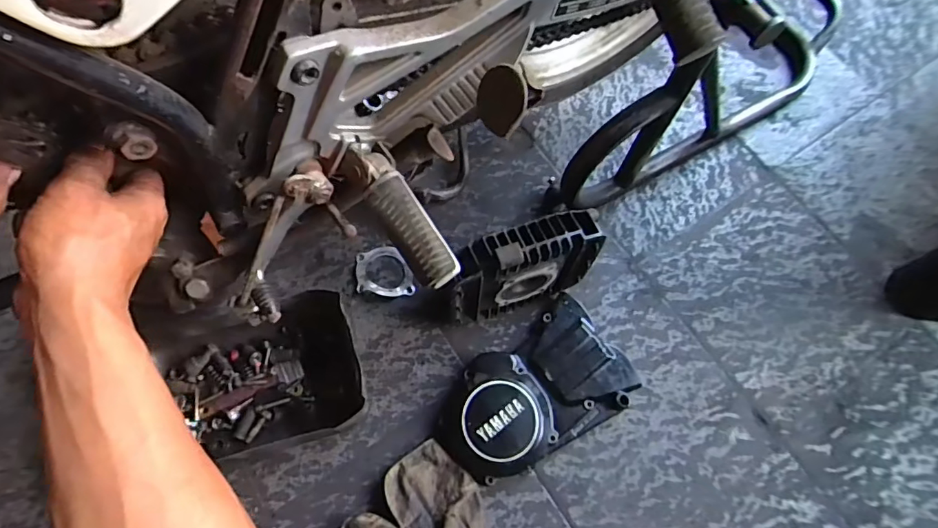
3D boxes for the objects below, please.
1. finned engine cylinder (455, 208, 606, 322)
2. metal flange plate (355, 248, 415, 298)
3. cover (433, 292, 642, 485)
[{"bbox_3d":[0.066,0.006,0.612,0.177,0.198,0.058,-19,72,-9],"label":"finned engine cylinder"},{"bbox_3d":[-0.122,0.010,0.707,0.079,0.012,0.078,1,70,-2],"label":"metal flange plate"},{"bbox_3d":[0.085,0.169,0.640,0.264,0.048,0.161,-34,75,-14],"label":"cover"}]

